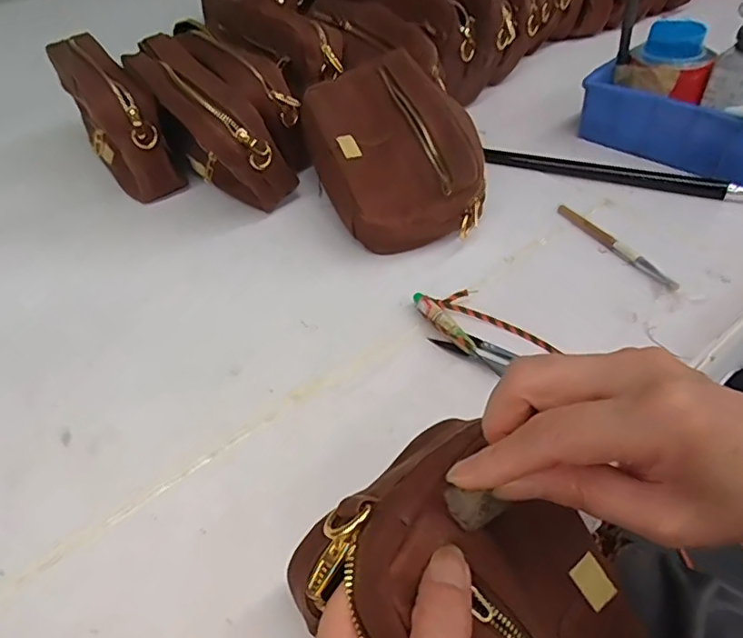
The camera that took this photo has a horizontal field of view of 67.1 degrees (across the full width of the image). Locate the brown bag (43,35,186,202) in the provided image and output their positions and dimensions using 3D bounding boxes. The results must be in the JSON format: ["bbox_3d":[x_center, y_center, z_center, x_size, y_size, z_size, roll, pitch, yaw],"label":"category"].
[{"bbox_3d":[-0.253,-0.201,0.560,0.057,0.119,0.169,-30,50,-24],"label":"brown bag"}]

